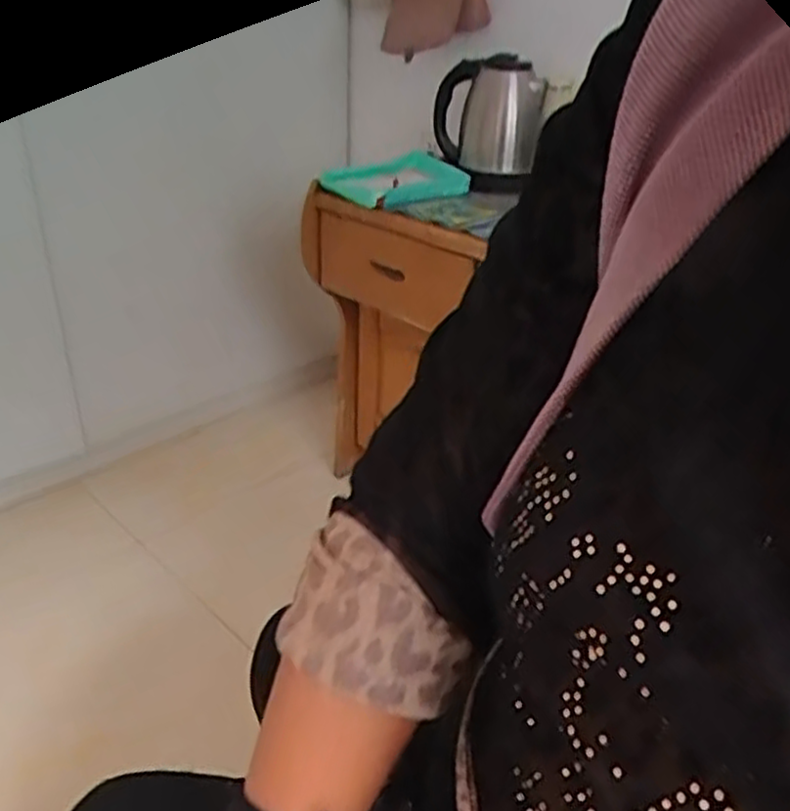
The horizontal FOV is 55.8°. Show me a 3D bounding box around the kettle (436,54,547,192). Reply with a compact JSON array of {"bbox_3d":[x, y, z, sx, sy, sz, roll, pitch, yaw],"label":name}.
[{"bbox_3d":[0.215,-0.656,1.716,0.175,0.259,0.262,-8,30,-16],"label":"kettle"}]

